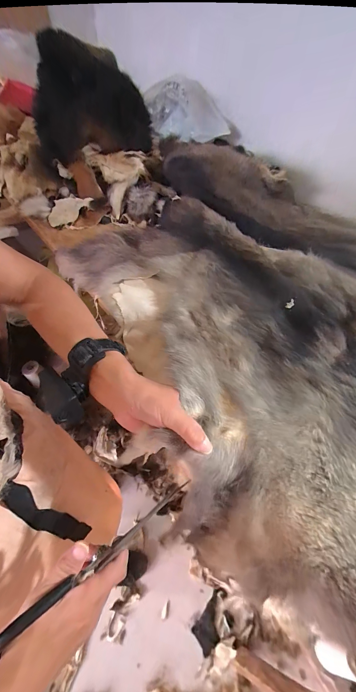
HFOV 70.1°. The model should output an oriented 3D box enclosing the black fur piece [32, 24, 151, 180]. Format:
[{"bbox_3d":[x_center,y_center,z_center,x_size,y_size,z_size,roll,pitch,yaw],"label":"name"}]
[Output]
[{"bbox_3d":[-0.227,-0.632,0.674,0.306,0.238,0.141,-12,50,-10],"label":"black fur piece"}]

